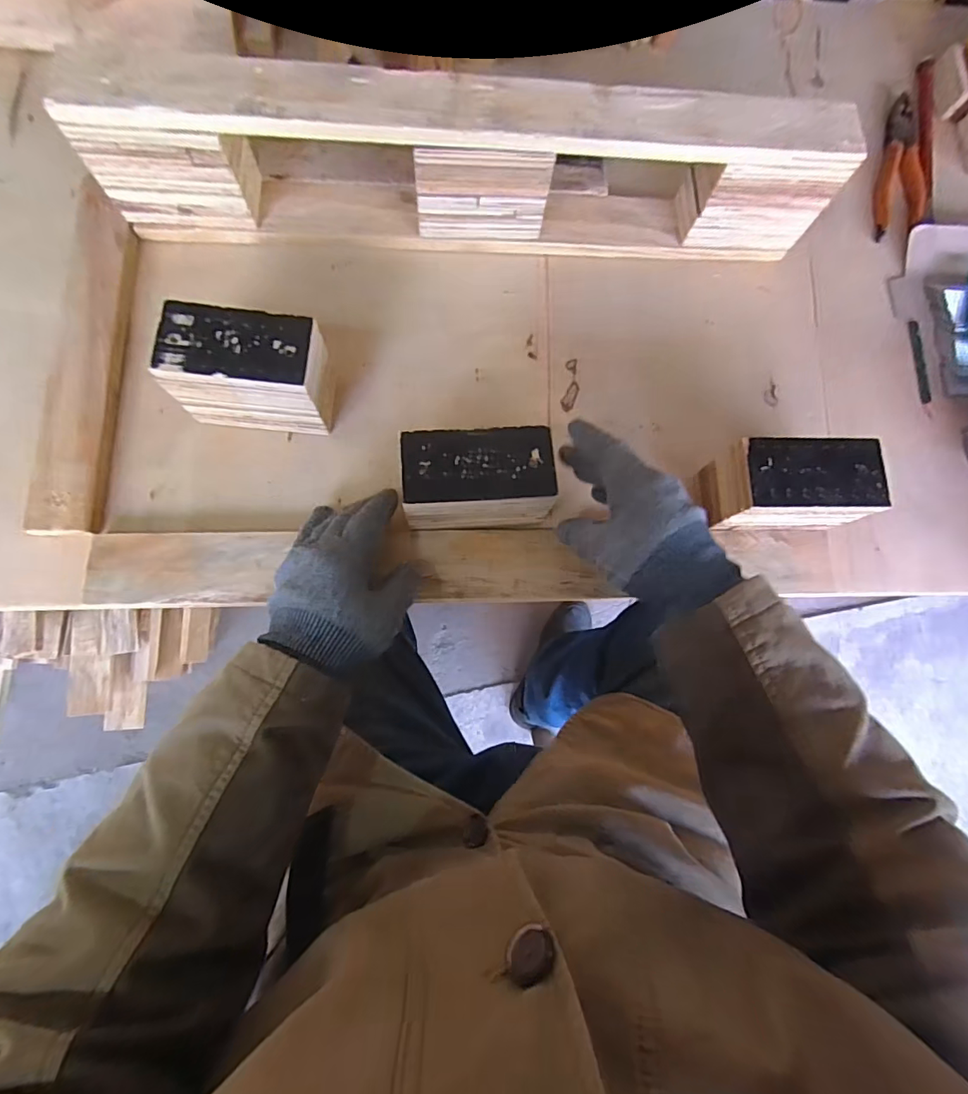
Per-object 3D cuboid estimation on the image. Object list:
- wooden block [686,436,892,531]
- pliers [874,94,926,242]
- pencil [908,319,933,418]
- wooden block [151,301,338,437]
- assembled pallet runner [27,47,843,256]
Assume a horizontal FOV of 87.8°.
[{"bbox_3d":[0.270,-0.051,0.451,0.123,0.087,0.067,0,81,-5],"label":"wooden block"},{"bbox_3d":[0.468,-0.427,0.564,0.047,0.012,0.184,11,81,-3],"label":"pliers"},{"bbox_3d":[0.458,-0.187,0.527,0.010,0.005,0.106,-1,81,-5],"label":"pencil"},{"bbox_3d":[-0.192,-0.146,0.424,0.116,0.092,0.066,4,81,-4],"label":"wooden block"},{"bbox_3d":[-0.006,-0.351,0.455,0.645,0.114,0.101,0,81,-5],"label":"assembled pallet runner"}]

